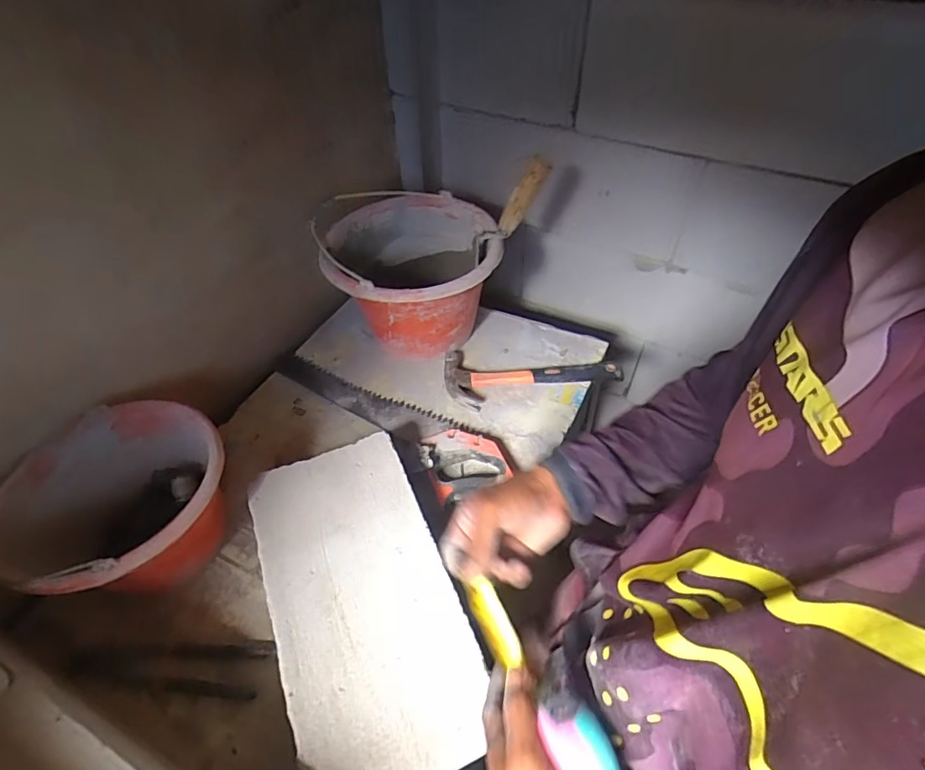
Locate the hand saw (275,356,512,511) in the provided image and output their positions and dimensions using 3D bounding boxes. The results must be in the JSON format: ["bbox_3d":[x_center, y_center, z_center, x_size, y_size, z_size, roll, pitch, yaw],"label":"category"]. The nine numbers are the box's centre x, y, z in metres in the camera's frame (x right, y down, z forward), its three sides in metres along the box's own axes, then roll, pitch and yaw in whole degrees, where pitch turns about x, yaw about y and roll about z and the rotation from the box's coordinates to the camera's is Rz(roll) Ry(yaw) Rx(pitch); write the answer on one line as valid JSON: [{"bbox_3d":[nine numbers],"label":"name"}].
[{"bbox_3d":[-0.125,0.035,0.816,0.487,0.042,0.127,33,58,28],"label":"hand saw"}]

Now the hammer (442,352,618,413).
[{"bbox_3d":[0.113,-0.006,0.843,0.296,0.027,0.116,5,49,7],"label":"hammer"}]

